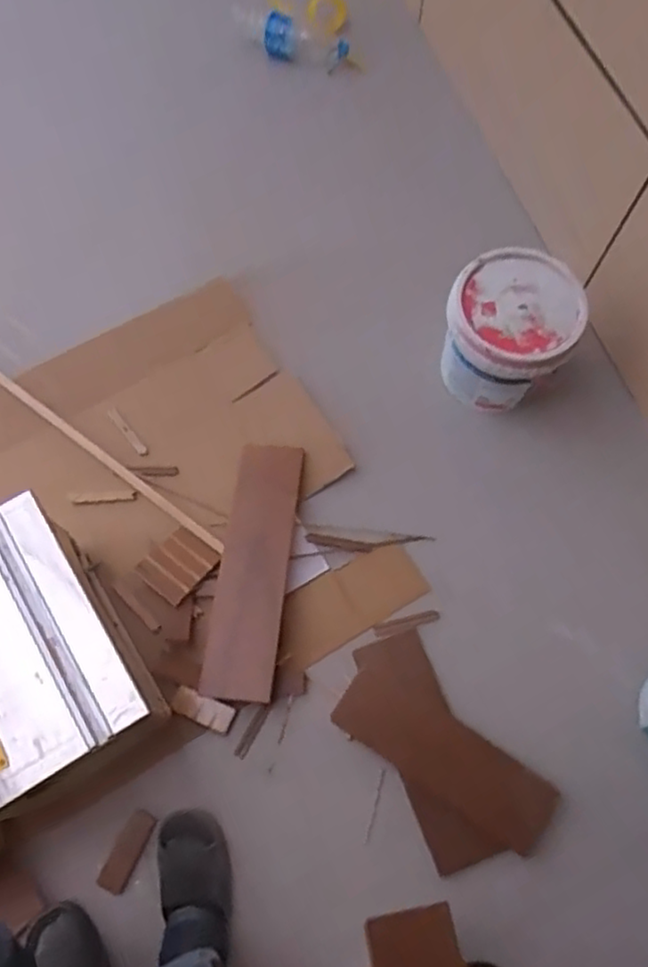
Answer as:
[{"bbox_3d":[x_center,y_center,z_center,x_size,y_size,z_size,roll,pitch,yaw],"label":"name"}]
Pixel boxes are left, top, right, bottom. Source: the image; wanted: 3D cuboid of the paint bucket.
[{"bbox_3d":[0.355,-0.284,1.394,0.237,0.272,0.225,0,70,-1],"label":"paint bucket"}]

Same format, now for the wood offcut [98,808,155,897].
[{"bbox_3d":[-0.331,0.620,1.176,0.045,0.008,0.126,25,71,8],"label":"wood offcut"}]

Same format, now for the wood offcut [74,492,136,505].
[{"bbox_3d":[-0.433,0.029,1.385,0.123,0.005,0.020,-6,67,-5],"label":"wood offcut"}]

